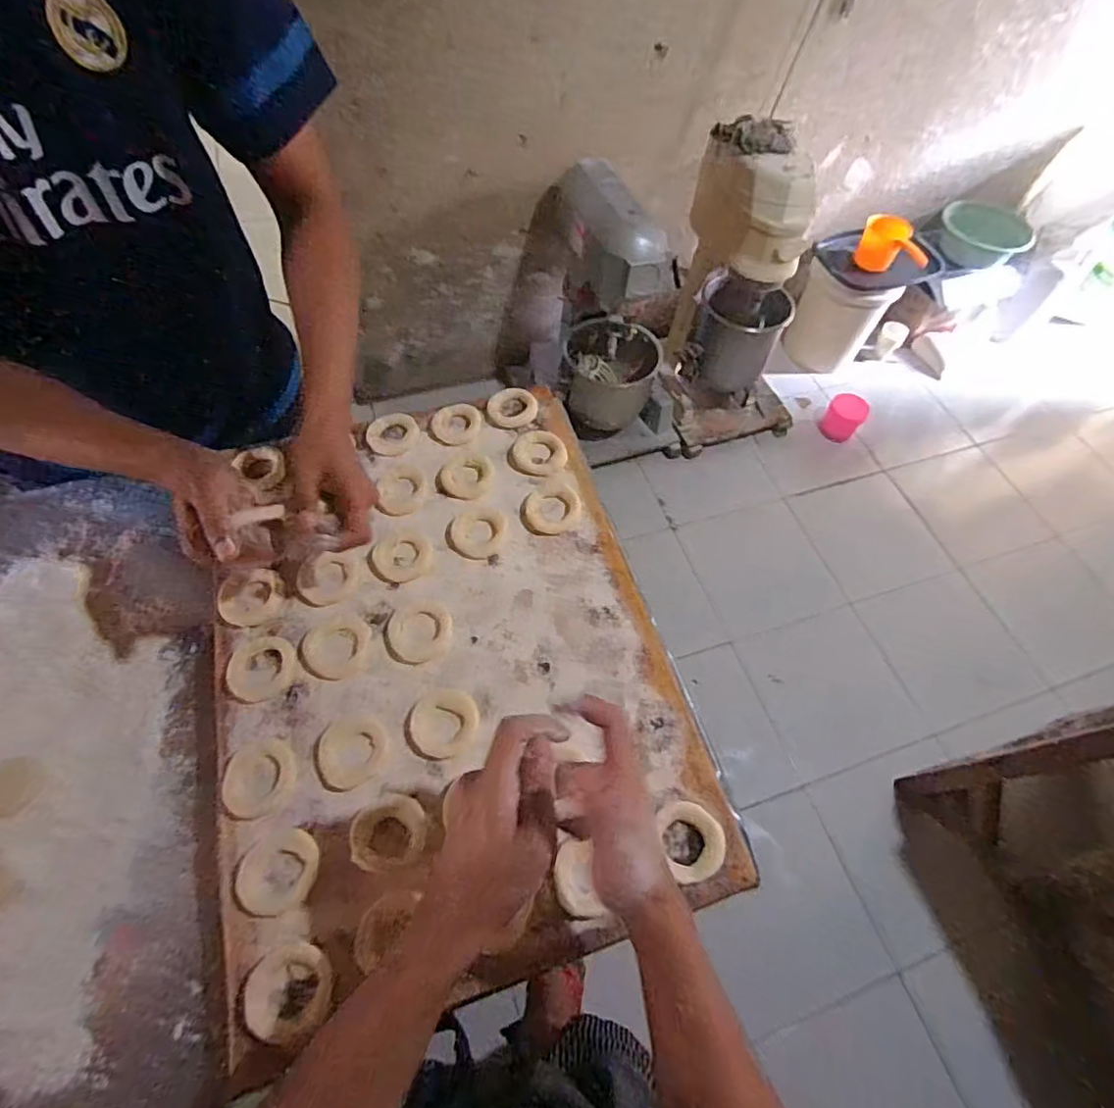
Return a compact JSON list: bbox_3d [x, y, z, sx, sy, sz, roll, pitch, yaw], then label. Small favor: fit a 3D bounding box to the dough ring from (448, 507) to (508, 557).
[{"bbox_3d":[-0.088,-0.025,0.637,0.058,0.007,0.061,1,60,-2],"label":"dough ring"}]

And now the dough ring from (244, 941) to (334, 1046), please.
[{"bbox_3d":[-0.200,0.327,0.429,0.059,0.007,0.060,1,60,-2],"label":"dough ring"}]

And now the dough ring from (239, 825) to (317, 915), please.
[{"bbox_3d":[-0.227,0.257,0.468,0.060,0.006,0.061,1,60,-2],"label":"dough ring"}]

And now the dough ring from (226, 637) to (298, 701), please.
[{"bbox_3d":[-0.283,0.109,0.549,0.060,0.005,0.063,1,60,-2],"label":"dough ring"}]

